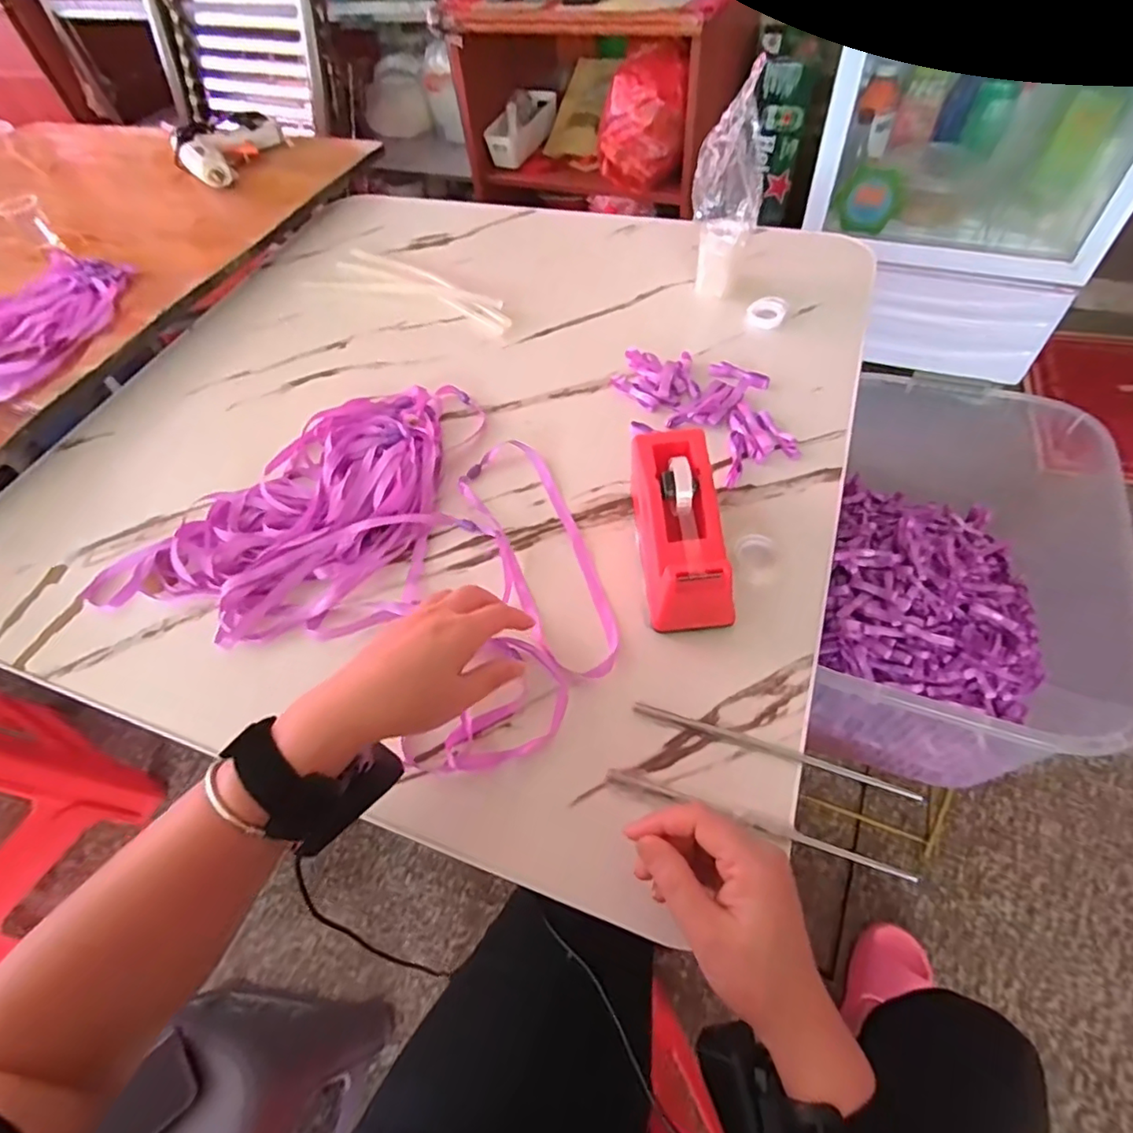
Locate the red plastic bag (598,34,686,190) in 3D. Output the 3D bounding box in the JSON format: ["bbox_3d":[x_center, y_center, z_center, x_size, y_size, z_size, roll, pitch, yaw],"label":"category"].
[{"bbox_3d":[0.182,-1.072,1.395,0.192,0.244,0.133,1,55,6],"label":"red plastic bag"}]

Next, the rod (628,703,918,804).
[{"bbox_3d":[0.136,0.119,0.384,0.184,0.004,0.010,15,58,15],"label":"rod"}]

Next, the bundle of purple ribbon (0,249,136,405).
[{"bbox_3d":[-0.634,-0.288,0.688,0.157,0.034,0.262,10,57,12],"label":"bundle of purple ribbon"}]

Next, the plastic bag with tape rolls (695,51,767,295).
[{"bbox_3d":[0.166,-0.379,0.604,0.063,0.188,0.063,15,58,15],"label":"plastic bag with tape rolls"}]

